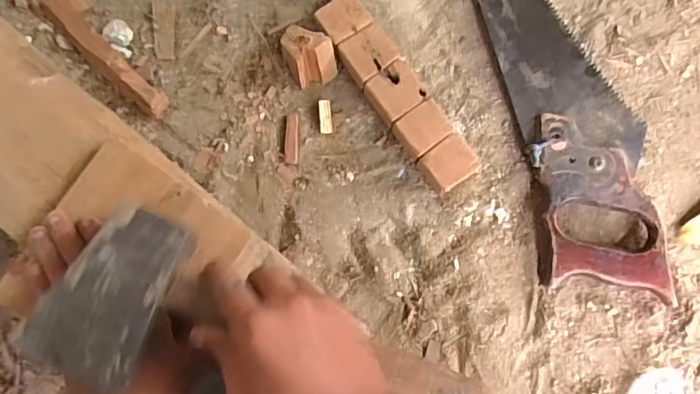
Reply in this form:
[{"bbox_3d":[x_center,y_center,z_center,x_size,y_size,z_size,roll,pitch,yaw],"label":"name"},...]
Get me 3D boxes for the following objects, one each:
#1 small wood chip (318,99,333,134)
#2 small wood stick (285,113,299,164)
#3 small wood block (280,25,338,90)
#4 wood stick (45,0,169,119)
[{"bbox_3d":[-0.021,-0.070,0.457,0.010,0.012,0.029,-5,85,0],"label":"small wood chip"},{"bbox_3d":[-0.051,-0.051,0.455,0.011,0.005,0.044,-1,85,0],"label":"small wood stick"},{"bbox_3d":[-0.034,-0.120,0.438,0.041,0.033,0.039,-13,86,-1],"label":"small wood block"},{"bbox_3d":[-0.206,-0.120,0.435,0.141,0.021,0.020,44,87,3],"label":"wood stick"}]

